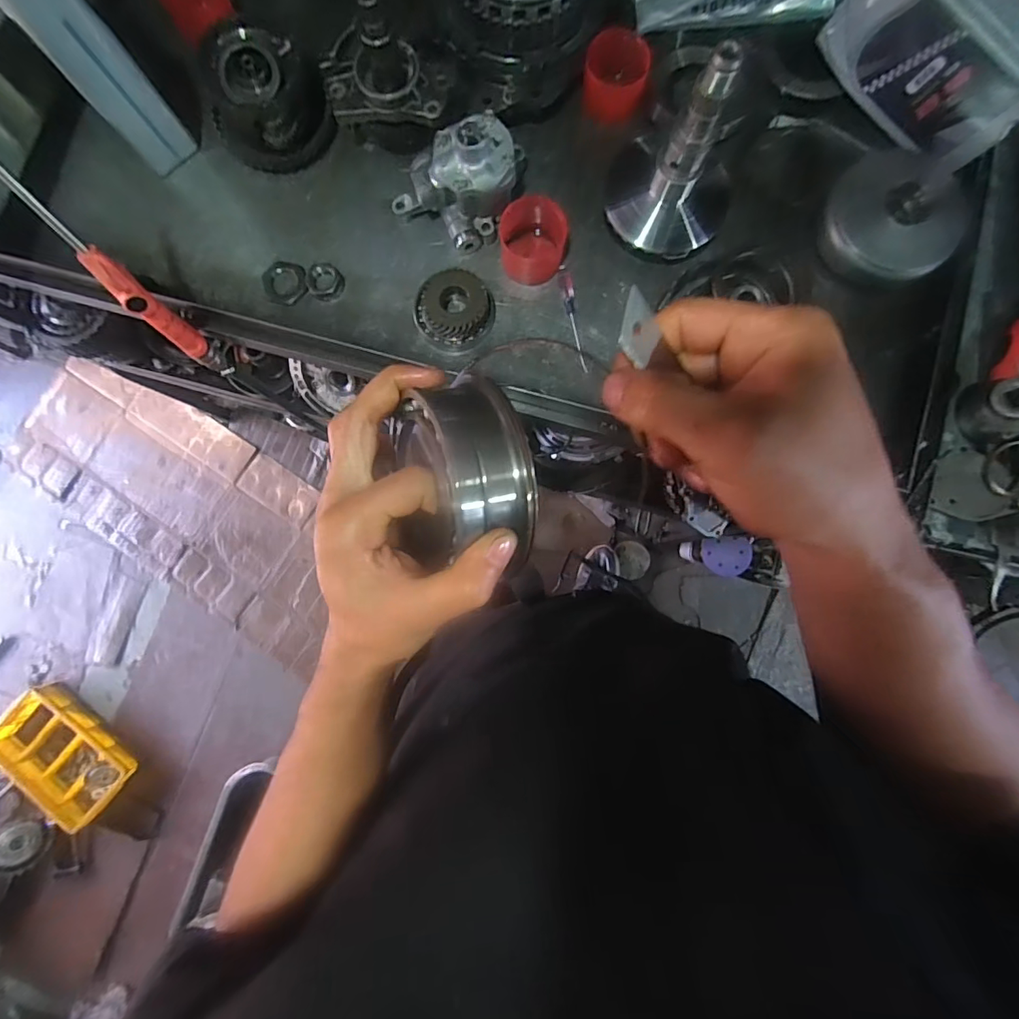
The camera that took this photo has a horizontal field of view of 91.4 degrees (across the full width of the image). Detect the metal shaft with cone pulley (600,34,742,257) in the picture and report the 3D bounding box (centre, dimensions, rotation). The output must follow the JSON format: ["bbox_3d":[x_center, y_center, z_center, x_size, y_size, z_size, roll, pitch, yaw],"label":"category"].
[{"bbox_3d":[0.158,-0.320,0.463,0.121,0.179,0.106,31,88,1],"label":"metal shaft with cone pulley"}]

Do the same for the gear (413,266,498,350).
[{"bbox_3d":[-0.059,-0.204,0.516,0.079,0.035,0.072,0,88,0],"label":"gear"}]

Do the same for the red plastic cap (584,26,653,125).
[{"bbox_3d":[0.112,-0.451,0.518,0.067,0.050,0.056,11,88,0],"label":"red plastic cap"}]

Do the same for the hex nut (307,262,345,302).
[{"bbox_3d":[-0.196,-0.240,0.523,0.040,0.015,0.036,18,88,0],"label":"hex nut"}]

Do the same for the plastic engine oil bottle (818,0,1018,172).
[{"bbox_3d":[0.417,-0.444,0.479,0.055,0.113,0.212,-44,89,-2],"label":"plastic engine oil bottle"}]

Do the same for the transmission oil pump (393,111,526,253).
[{"bbox_3d":[-0.051,-0.342,0.499,0.108,0.075,0.110,26,88,1],"label":"transmission oil pump"}]

